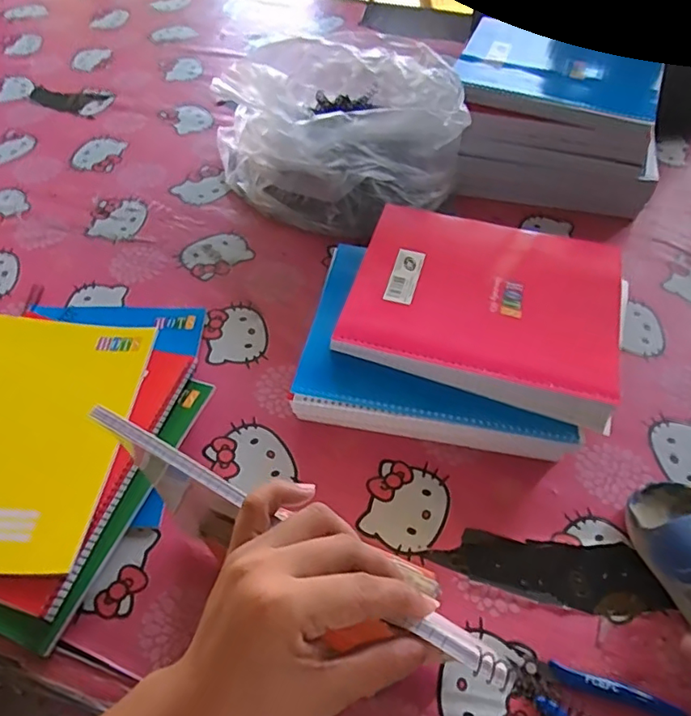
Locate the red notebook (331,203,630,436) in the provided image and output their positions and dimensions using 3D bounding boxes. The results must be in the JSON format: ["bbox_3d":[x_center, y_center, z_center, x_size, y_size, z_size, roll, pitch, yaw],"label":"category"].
[{"bbox_3d":[0.137,-0.055,0.539,0.249,0.024,0.202,15,55,12],"label":"red notebook"}]

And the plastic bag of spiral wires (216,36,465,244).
[{"bbox_3d":[-0.017,-0.284,0.702,0.258,0.147,0.263,-18,55,-12],"label":"plastic bag of spiral wires"}]

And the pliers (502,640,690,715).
[{"bbox_3d":[0.173,0.250,0.396,0.116,0.016,0.086,37,63,25],"label":"pliers"}]

